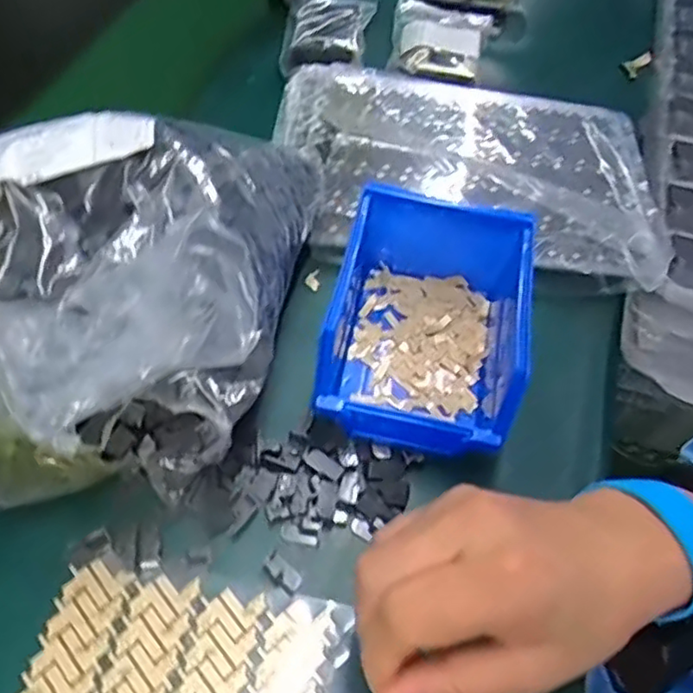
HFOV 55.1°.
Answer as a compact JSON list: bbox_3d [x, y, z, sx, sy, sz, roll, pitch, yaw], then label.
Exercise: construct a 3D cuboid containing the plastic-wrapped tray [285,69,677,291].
[{"bbox_3d":[0.082,-0.140,0.489,0.282,0.027,0.189,7,57,5],"label":"plastic-wrapped tray"}]

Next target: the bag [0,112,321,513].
[{"bbox_3d":[-0.125,-0.035,0.355,0.185,0.123,0.246,9,55,3],"label":"bag"}]

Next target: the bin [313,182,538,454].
[{"bbox_3d":[0.047,-0.014,0.390,0.108,0.065,0.142,11,55,4],"label":"bin"}]

